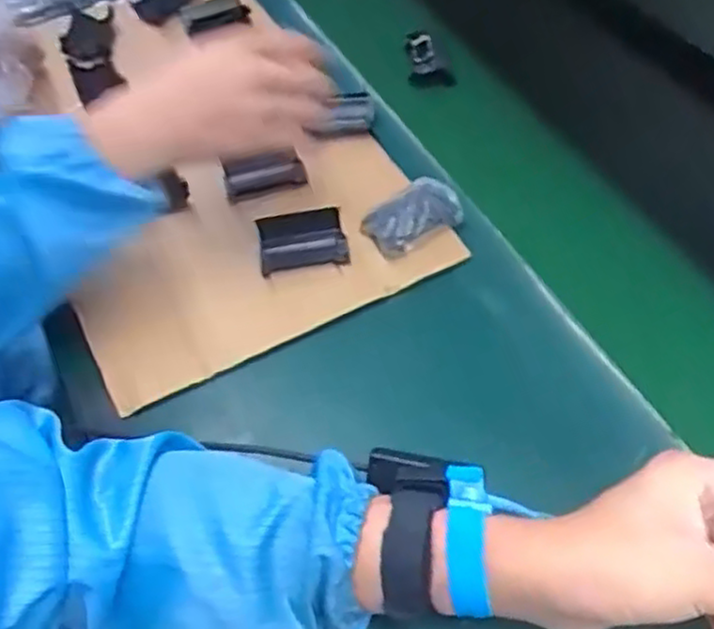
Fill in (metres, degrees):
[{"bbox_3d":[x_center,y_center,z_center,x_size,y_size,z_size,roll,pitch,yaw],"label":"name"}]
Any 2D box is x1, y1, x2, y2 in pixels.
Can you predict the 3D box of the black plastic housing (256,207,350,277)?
[{"bbox_3d":[-0.043,-0.059,0.585,0.069,0.022,0.041,-8,55,-6],"label":"black plastic housing"}]

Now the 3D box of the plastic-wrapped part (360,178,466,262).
[{"bbox_3d":[0.046,-0.078,0.594,0.080,0.026,0.046,-35,62,-23],"label":"plastic-wrapped part"}]

